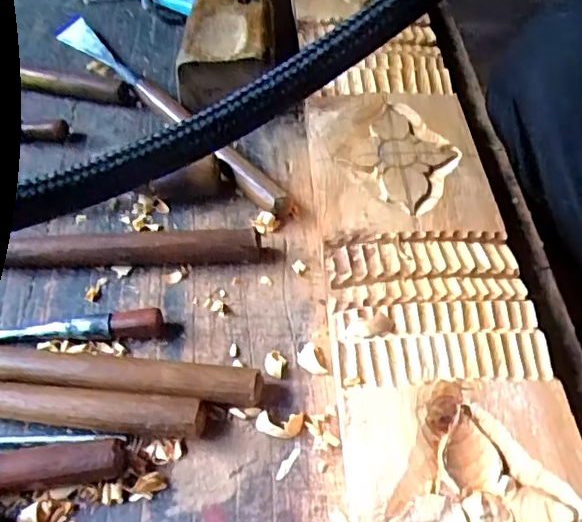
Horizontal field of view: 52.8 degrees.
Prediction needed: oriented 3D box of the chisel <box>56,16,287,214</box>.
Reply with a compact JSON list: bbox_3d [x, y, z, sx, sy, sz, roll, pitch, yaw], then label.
[{"bbox_3d":[-0.091,-0.112,0.406,0.019,0.017,0.265,-35,62,-24],"label":"chisel"}]

